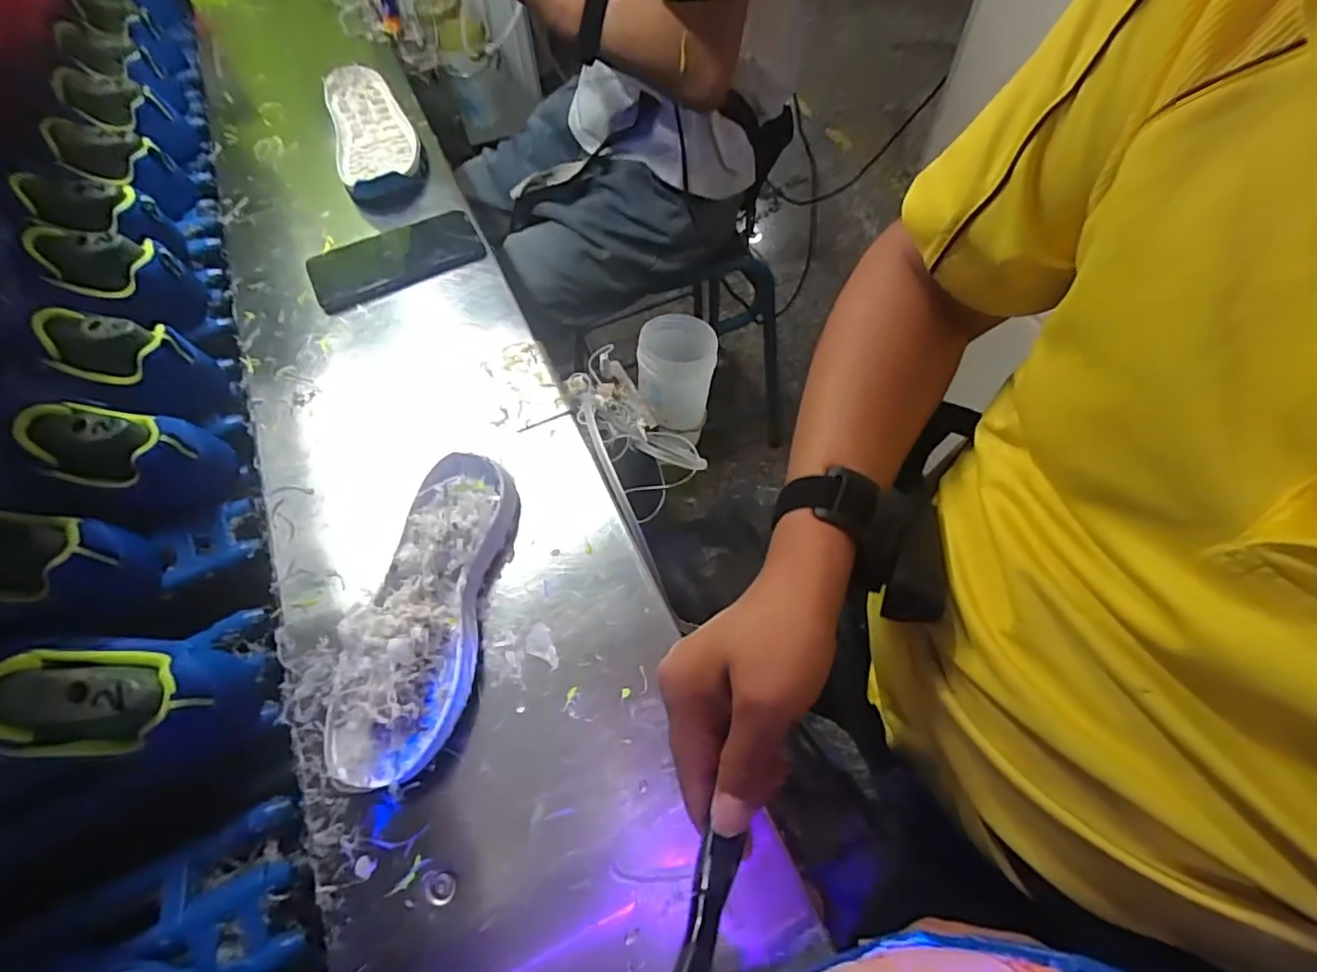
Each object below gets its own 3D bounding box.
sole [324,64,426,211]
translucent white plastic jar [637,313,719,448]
[{"bbox_3d":[-0.320,-0.401,0.676,0.086,0.043,0.233,-19,70,-8],"label":"sole"},{"bbox_3d":[0.011,-0.103,0.594,0.072,0.119,0.072,-3,47,-13],"label":"translucent white plastic jar"}]

